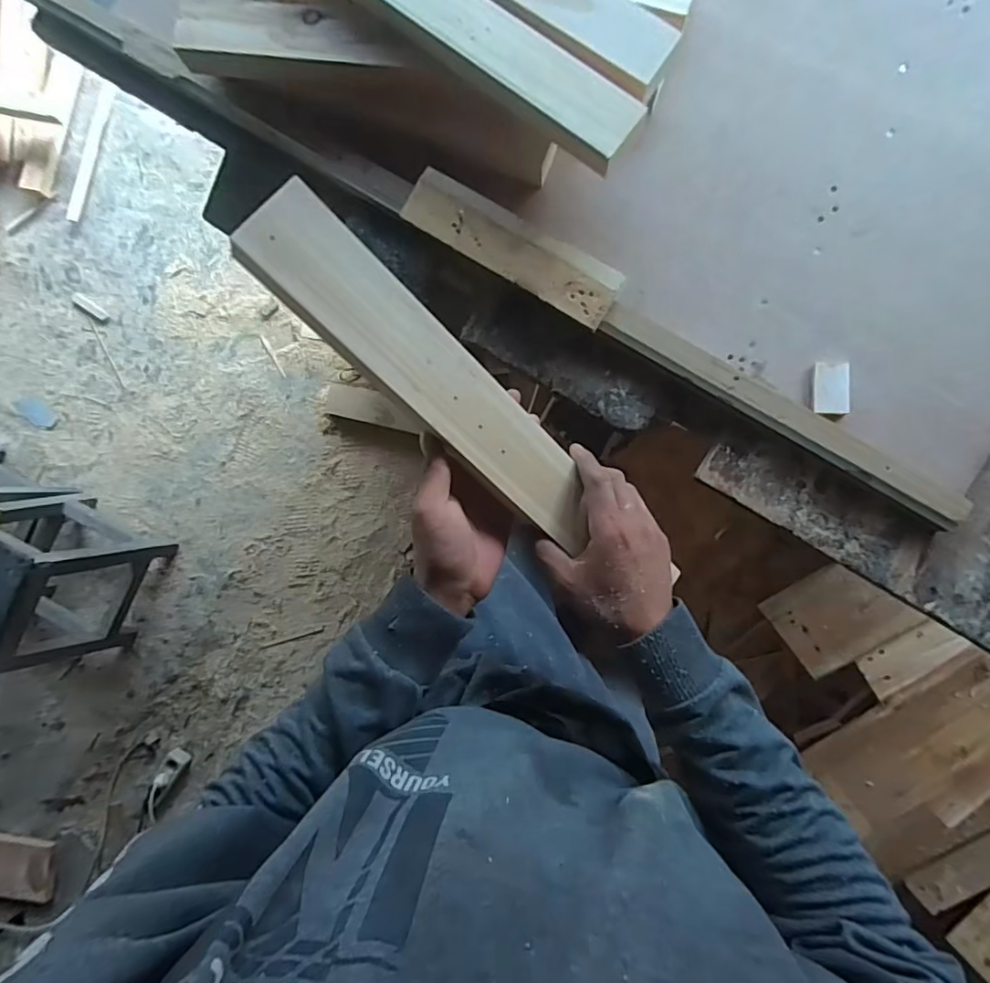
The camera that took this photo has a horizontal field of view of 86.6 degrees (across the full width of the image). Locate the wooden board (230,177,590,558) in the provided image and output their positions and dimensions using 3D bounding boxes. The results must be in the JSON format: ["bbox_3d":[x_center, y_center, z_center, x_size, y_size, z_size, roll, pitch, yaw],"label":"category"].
[{"bbox_3d":[-0.037,-0.073,0.377,0.064,0.021,0.306,-47,111,0],"label":"wooden board"}]

